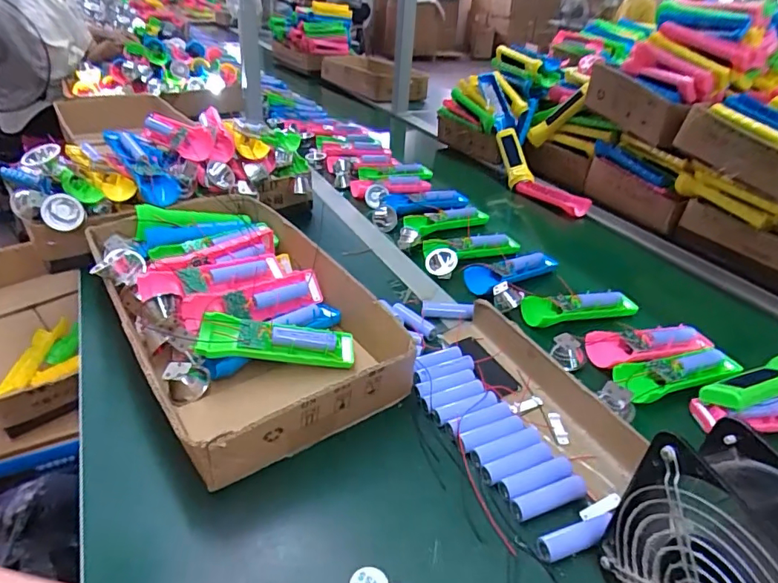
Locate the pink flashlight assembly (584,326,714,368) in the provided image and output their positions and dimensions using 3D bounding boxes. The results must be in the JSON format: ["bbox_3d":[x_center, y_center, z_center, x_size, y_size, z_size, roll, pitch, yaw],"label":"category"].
[{"bbox_3d":[0.305,0.063,0.582,0.154,0.023,0.044,-6,33,-12],"label":"pink flashlight assembly"}]

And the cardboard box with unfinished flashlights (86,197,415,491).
[{"bbox_3d":[-0.177,0.017,0.573,0.230,0.096,0.421,-21,39,-32],"label":"cardboard box with unfinished flashlights"}]

